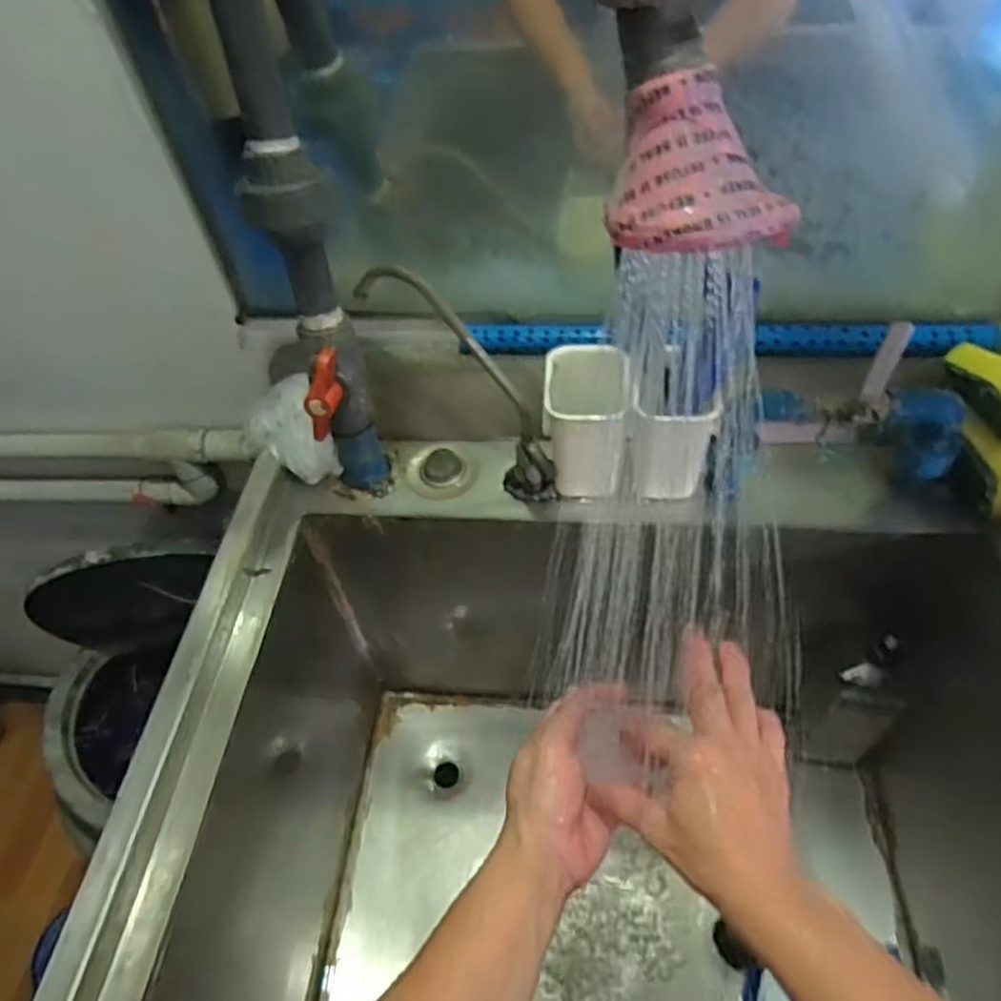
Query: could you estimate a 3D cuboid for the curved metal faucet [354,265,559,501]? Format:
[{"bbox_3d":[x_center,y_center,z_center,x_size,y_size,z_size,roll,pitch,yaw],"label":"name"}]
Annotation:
[{"bbox_3d":[-0.032,-0.095,0.633,0.073,0.244,0.041,-9,40,44],"label":"curved metal faucet"}]

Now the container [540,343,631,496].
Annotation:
[{"bbox_3d":[0.075,-0.067,0.648,0.068,0.109,0.080,2,51,7],"label":"container"}]

